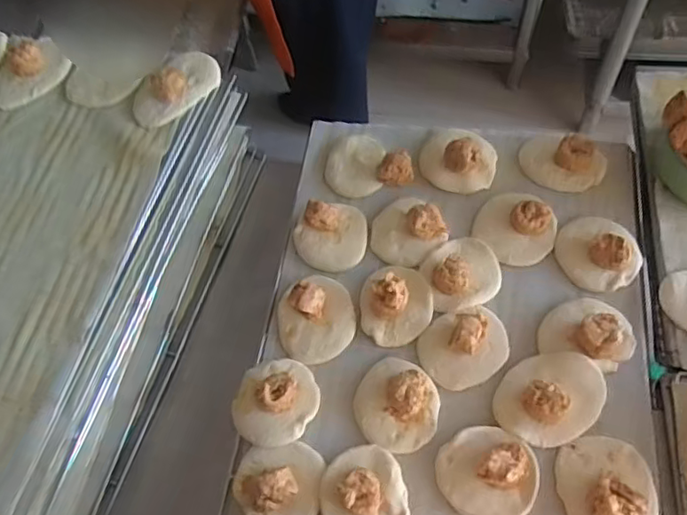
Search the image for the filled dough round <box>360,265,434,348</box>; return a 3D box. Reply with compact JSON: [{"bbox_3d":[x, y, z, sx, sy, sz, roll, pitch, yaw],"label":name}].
[{"bbox_3d":[0.055,0.041,0.629,0.078,0.034,0.094,-3,60,5],"label":"filled dough round"}]

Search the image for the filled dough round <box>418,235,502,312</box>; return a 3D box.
[{"bbox_3d":[0.131,0.013,0.645,0.080,0.022,0.081,0,61,1],"label":"filled dough round"}]

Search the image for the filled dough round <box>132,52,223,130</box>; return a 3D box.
[{"bbox_3d":[-0.205,-0.210,0.706,0.071,0.033,0.121,30,69,20],"label":"filled dough round"}]

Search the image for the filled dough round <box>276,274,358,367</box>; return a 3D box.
[{"bbox_3d":[-0.032,0.056,0.632,0.087,0.038,0.096,-25,60,-8],"label":"filled dough round"}]

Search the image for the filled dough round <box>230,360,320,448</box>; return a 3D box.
[{"bbox_3d":[-0.069,0.139,0.592,0.081,0.026,0.087,-2,62,4],"label":"filled dough round"}]

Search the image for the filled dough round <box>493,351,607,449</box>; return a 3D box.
[{"bbox_3d":[0.202,0.129,0.571,0.104,0.025,0.084,-36,65,-13],"label":"filled dough round"}]

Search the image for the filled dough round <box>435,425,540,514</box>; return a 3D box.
[{"bbox_3d":[0.134,0.195,0.541,0.087,0.032,0.083,-2,62,4],"label":"filled dough round"}]

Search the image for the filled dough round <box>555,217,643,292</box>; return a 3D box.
[{"bbox_3d":[0.275,-0.010,0.637,0.076,0.030,0.085,-14,62,-2],"label":"filled dough round"}]

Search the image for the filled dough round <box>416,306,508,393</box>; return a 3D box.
[{"bbox_3d":[0.125,0.084,0.603,0.090,0.031,0.079,-27,63,-9],"label":"filled dough round"}]

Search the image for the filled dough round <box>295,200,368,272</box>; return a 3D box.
[{"bbox_3d":[-0.012,-0.029,0.675,0.081,0.035,0.074,-2,62,4],"label":"filled dough round"}]

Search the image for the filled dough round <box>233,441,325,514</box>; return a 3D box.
[{"bbox_3d":[-0.062,0.209,0.555,0.082,0.029,0.072,3,62,7],"label":"filled dough round"}]

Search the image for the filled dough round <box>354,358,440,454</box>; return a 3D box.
[{"bbox_3d":[0.052,0.142,0.581,0.078,0.028,0.087,-37,65,-14],"label":"filled dough round"}]

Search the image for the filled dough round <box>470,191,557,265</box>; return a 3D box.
[{"bbox_3d":[0.194,-0.038,0.663,0.085,0.033,0.087,-2,62,4],"label":"filled dough round"}]

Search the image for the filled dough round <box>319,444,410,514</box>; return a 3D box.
[{"bbox_3d":[0.018,0.214,0.545,0.078,0.024,0.083,-2,62,4],"label":"filled dough round"}]

